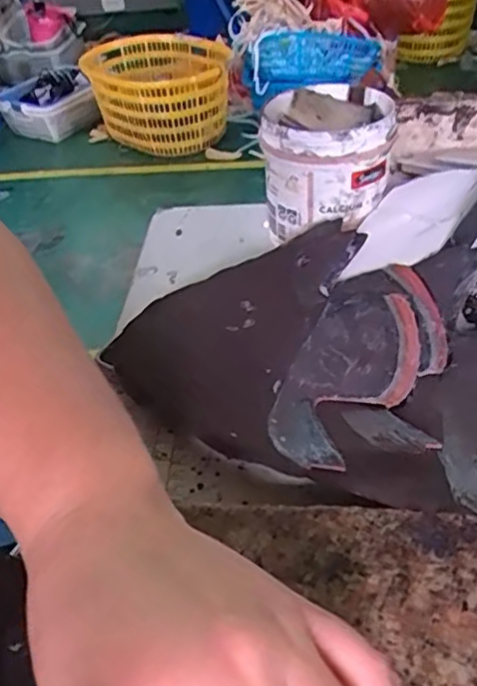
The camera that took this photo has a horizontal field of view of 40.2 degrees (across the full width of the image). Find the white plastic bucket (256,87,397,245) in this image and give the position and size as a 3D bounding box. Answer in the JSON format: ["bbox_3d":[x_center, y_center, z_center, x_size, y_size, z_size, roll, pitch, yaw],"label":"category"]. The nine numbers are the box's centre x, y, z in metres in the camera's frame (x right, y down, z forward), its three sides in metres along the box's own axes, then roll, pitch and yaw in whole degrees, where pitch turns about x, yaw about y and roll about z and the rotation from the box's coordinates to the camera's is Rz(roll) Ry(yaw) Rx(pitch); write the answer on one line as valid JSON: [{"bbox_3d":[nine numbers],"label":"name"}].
[{"bbox_3d":[0.065,-0.133,0.482,0.094,0.085,0.091,1,39,9],"label":"white plastic bucket"}]

